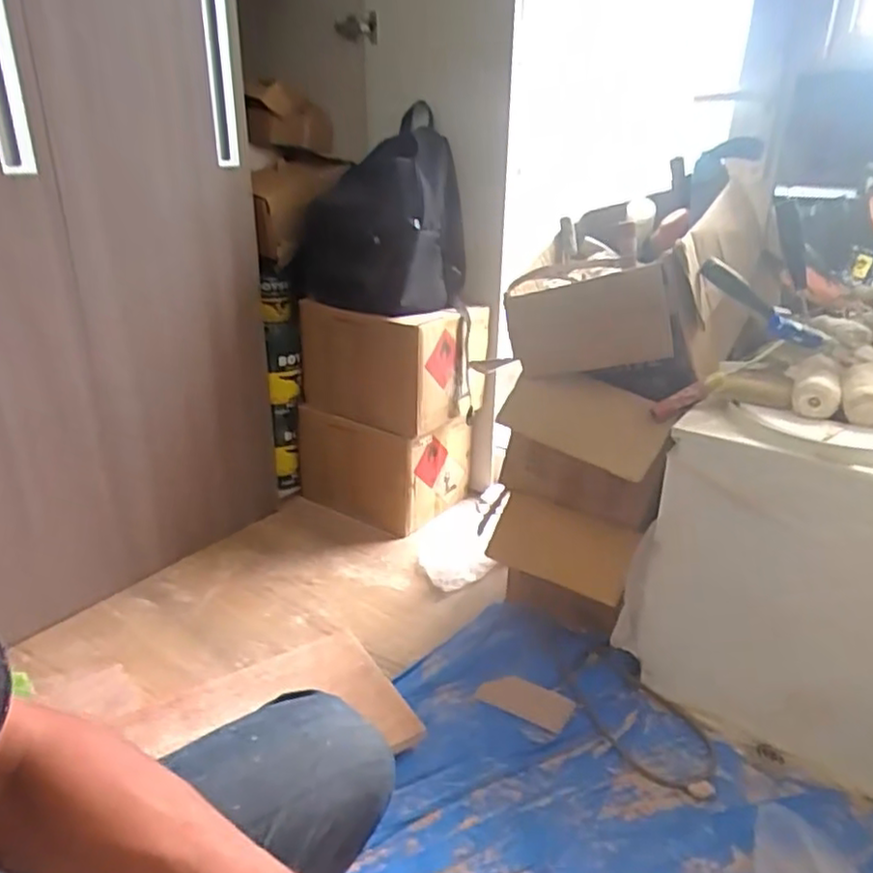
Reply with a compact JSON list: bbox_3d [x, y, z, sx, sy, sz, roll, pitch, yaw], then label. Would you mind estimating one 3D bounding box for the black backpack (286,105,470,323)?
[{"bbox_3d":[-0.129,-0.447,1.397,0.355,0.341,0.144,11,26,23],"label":"black backpack"}]

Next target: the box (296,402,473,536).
[{"bbox_3d":[-0.126,0.056,1.686,0.350,0.257,0.253,16,28,32],"label":"box"}]

